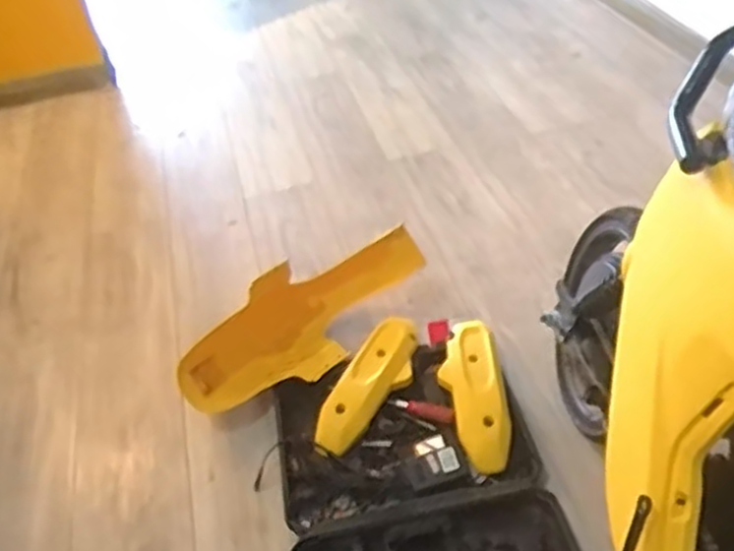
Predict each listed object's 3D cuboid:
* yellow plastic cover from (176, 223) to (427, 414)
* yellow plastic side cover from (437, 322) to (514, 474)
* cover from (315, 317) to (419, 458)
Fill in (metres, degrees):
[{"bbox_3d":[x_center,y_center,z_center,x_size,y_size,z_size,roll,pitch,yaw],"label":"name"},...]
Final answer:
[{"bbox_3d":[-0.115,0.090,1.387,0.506,0.187,0.157,-33,47,-26],"label":"yellow plastic cover"},{"bbox_3d":[0.190,0.201,1.287,0.111,0.079,0.305,-8,41,0],"label":"yellow plastic side cover"},{"bbox_3d":[0.012,0.196,1.324,0.099,0.066,0.297,20,48,28],"label":"cover"}]

